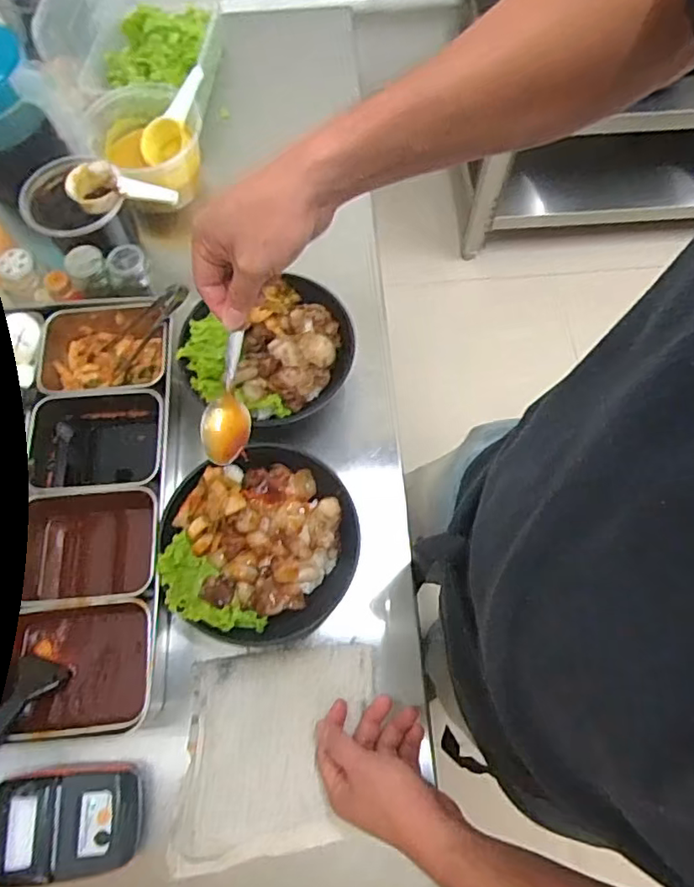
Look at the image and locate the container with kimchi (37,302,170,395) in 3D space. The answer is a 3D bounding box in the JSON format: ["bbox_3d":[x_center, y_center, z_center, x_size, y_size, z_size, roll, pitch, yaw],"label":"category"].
[{"bbox_3d":[-0.265,-0.095,0.634,0.143,0.061,0.102,-7,70,-4],"label":"container with kimchi"}]

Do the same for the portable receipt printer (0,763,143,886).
[{"bbox_3d":[-0.231,0.308,0.471,0.108,0.041,0.074,-6,70,-3],"label":"portable receipt printer"}]

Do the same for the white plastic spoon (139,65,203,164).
[{"bbox_3d":[-0.214,-0.408,0.721,0.026,0.049,0.123,45,109,14],"label":"white plastic spoon"}]

